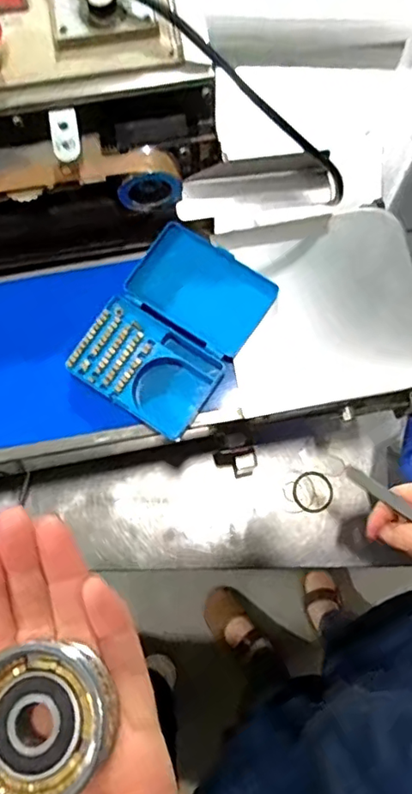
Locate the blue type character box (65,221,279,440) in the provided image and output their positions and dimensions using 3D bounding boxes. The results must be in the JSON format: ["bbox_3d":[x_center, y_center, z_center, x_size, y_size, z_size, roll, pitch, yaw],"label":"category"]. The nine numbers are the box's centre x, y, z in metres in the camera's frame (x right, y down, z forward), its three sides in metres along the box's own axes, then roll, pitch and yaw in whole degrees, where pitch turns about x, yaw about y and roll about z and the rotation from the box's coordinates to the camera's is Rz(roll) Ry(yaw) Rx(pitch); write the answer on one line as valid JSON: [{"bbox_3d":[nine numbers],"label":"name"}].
[{"bbox_3d":[-0.024,-0.054,0.429,0.100,0.018,0.145,33,80,7],"label":"blue type character box"}]

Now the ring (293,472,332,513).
[{"bbox_3d":[0.108,0.096,0.568,0.040,0.005,0.041,0,78,1],"label":"ring"}]

